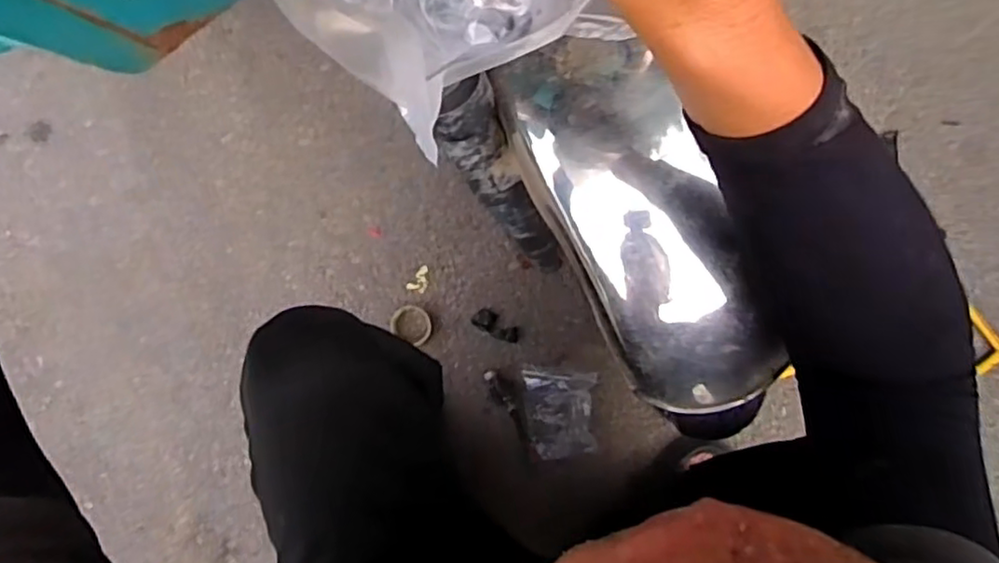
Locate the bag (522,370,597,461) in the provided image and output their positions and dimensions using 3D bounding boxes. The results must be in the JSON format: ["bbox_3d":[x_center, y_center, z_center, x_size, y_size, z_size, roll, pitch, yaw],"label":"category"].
[{"bbox_3d":[0.079,0.173,0.833,0.090,0.036,0.111,-1,89,5],"label":"bag"}]

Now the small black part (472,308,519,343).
[{"bbox_3d":[-0.004,0.060,0.864,0.065,0.015,0.027,31,92,5],"label":"small black part"}]

